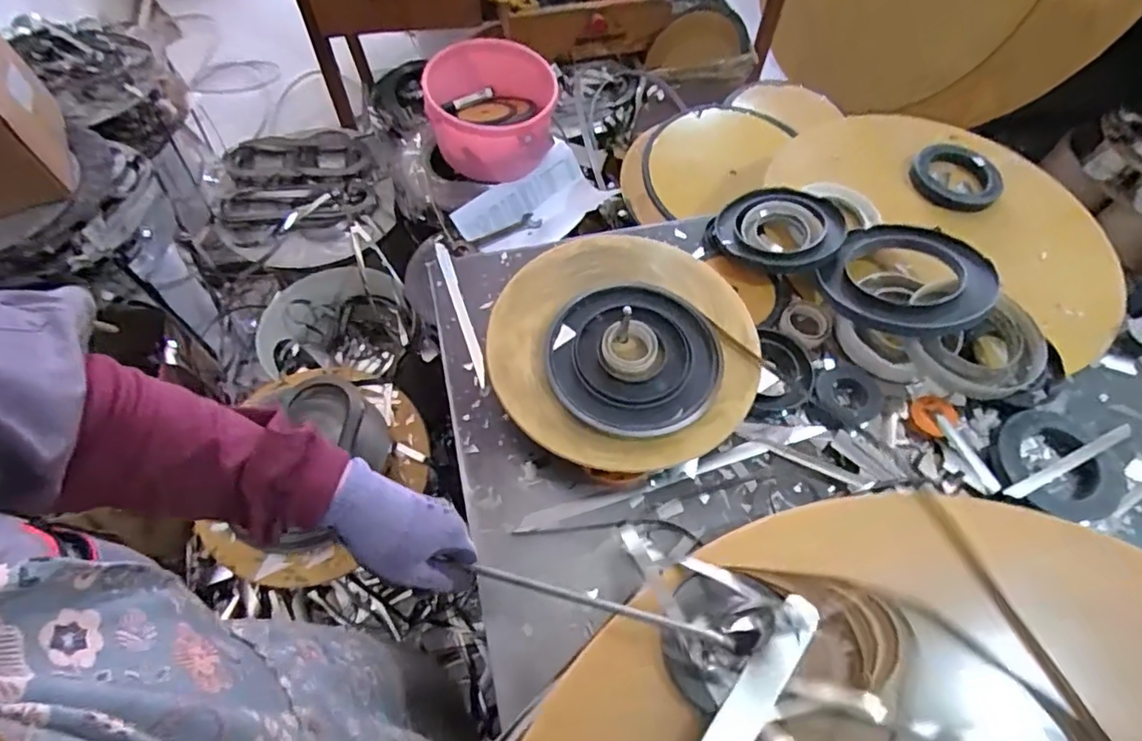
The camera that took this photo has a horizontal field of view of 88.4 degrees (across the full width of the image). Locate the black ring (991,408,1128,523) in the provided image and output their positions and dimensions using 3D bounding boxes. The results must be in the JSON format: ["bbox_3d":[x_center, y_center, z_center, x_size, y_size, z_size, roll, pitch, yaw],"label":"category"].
[{"bbox_3d":[0.514,0.100,0.622,0.140,0.020,0.118,-14,62,-9],"label":"black ring"}]

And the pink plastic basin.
[{"bbox_3d":[-0.132,-0.433,0.992,0.208,0.130,0.202,-3,61,-3],"label":"pink plastic basin"}]

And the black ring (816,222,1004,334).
[{"bbox_3d":[0.392,-0.110,0.680,0.171,0.023,0.175,30,63,34],"label":"black ring"}]

